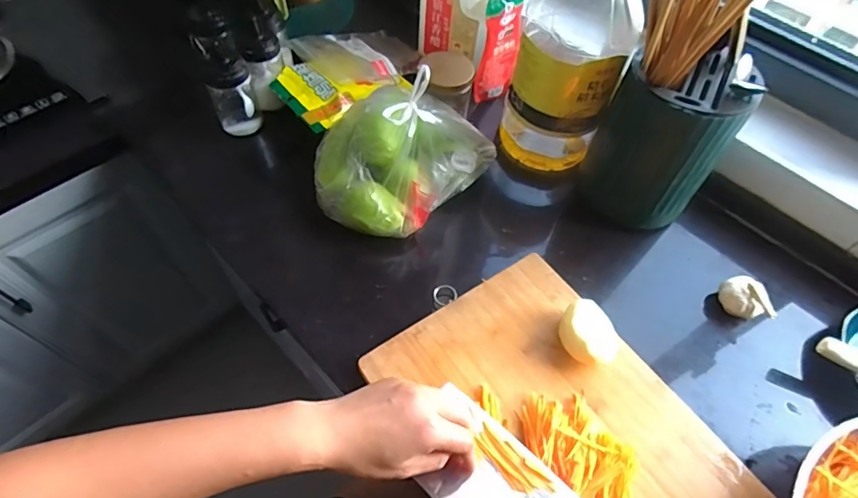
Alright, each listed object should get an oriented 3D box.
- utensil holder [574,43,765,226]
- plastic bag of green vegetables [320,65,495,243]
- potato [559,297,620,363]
[{"bbox_3d":[0.291,-0.133,0.629,0.148,0.192,0.123,30,61,15],"label":"utensil holder"},{"bbox_3d":[-0.041,-0.144,0.650,0.188,0.157,0.237,35,62,18],"label":"plastic bag of green vegetables"},{"bbox_3d":[0.180,0.098,0.558,0.063,0.040,0.071,-25,62,-18],"label":"potato"}]

